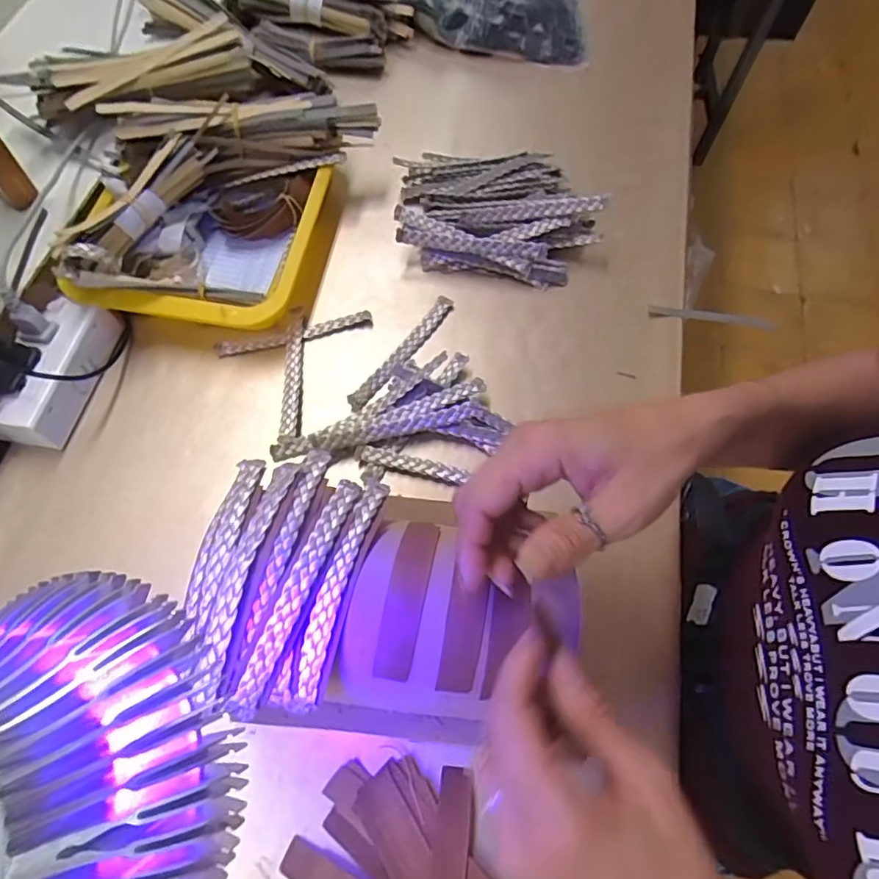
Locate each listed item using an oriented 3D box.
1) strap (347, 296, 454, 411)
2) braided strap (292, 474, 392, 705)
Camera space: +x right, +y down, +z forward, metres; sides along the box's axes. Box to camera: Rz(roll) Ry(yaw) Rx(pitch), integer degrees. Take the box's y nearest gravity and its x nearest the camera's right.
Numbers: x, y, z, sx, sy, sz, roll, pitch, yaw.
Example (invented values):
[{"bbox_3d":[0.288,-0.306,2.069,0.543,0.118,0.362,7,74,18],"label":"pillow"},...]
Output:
[{"bbox_3d":[-0.031,-0.076,0.487,0.015,0.006,0.135,39,70,-1],"label":"strap"},{"bbox_3d":[-0.053,0.075,0.302,0.014,0.020,0.122,15,66,5],"label":"braided strap"}]

